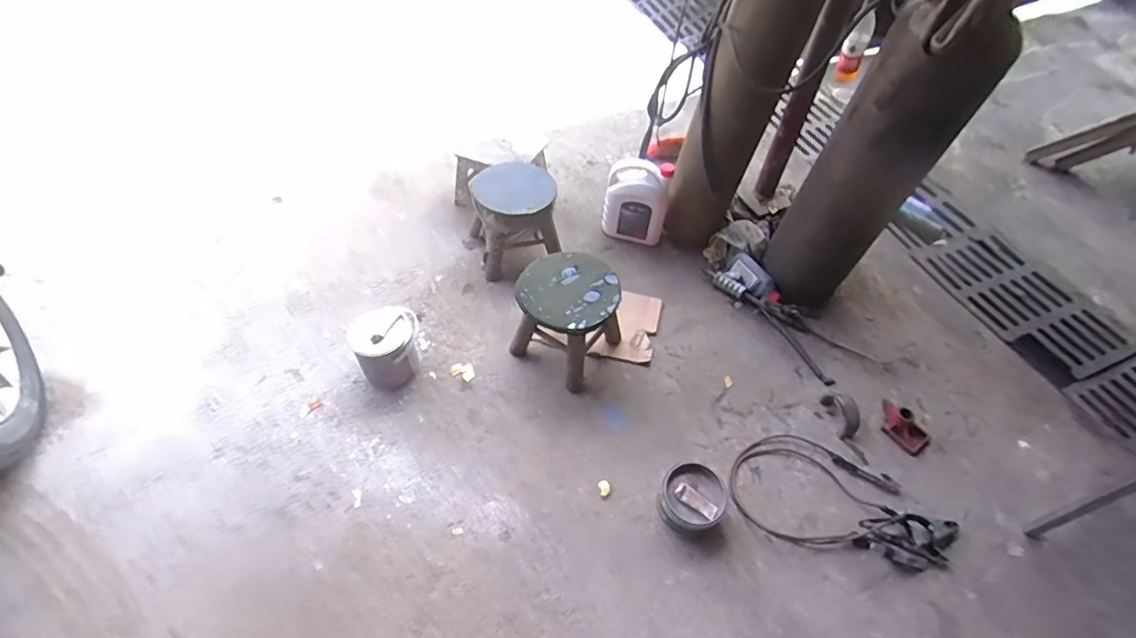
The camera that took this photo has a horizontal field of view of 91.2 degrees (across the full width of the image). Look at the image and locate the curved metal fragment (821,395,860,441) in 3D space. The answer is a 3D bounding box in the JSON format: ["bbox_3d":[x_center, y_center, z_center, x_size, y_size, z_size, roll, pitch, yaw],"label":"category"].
[{"bbox_3d":[0.733,0.250,1.487,0.037,0.094,0.119,-16,54,-14],"label":"curved metal fragment"}]

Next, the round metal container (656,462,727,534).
[{"bbox_3d":[0.297,0.428,1.330,0.165,0.093,0.147,-31,59,-24],"label":"round metal container"}]

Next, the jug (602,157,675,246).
[{"bbox_3d":[0.223,-0.387,1.848,0.210,0.294,0.102,10,50,5],"label":"jug"}]

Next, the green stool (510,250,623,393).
[{"bbox_3d":[0.002,0.001,1.535,0.262,0.286,0.249,26,55,17],"label":"green stool"}]

